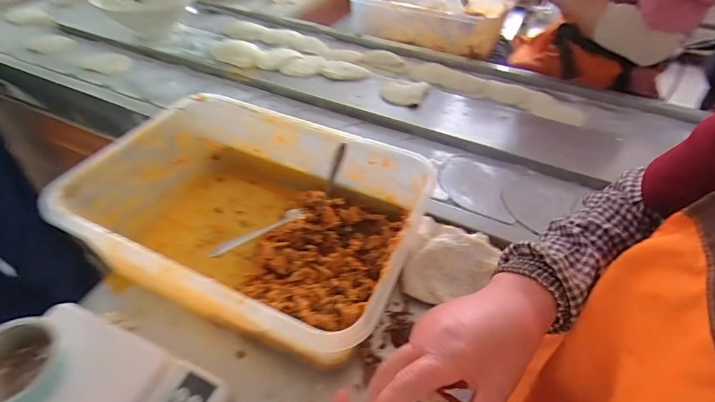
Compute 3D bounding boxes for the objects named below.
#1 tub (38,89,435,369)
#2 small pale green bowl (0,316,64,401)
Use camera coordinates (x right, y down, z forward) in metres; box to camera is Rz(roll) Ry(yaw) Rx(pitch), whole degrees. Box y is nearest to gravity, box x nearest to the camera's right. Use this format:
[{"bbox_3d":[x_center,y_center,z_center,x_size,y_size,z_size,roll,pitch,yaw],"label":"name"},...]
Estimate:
[{"bbox_3d":[-0.126,0.022,0.479,0.374,0.128,0.267,19,46,14],"label":"tub"},{"bbox_3d":[-0.317,0.156,0.351,0.077,0.038,0.082,25,48,19],"label":"small pale green bowl"}]

